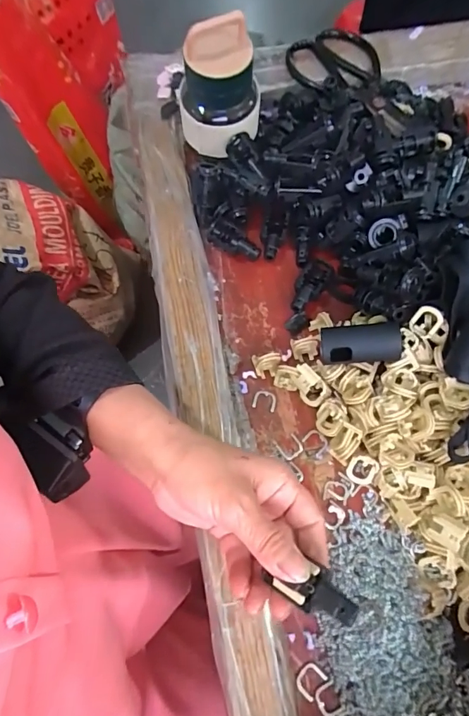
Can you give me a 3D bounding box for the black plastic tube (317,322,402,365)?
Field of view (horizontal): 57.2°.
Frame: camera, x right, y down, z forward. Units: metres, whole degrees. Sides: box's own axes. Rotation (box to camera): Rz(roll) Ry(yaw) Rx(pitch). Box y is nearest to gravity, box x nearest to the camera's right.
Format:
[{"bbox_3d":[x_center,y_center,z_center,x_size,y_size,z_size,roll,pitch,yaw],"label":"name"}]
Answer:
[{"bbox_3d":[0.102,-0.012,0.349,0.061,0.022,0.027,-1,67,0],"label":"black plastic tube"}]

